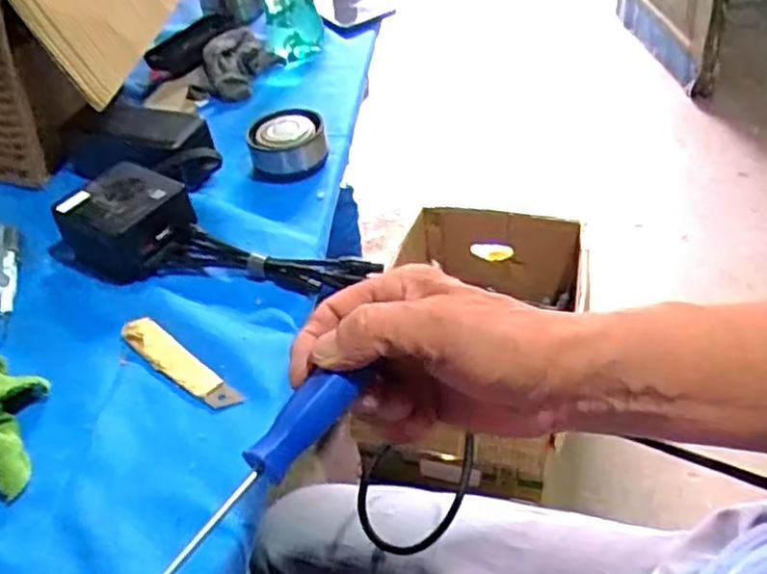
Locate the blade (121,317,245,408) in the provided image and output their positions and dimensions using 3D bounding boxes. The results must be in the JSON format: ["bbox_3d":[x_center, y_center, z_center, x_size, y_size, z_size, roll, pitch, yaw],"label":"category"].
[{"bbox_3d":[-0.135,0.049,0.475,0.109,0.005,0.022,31,54,32],"label":"blade"}]

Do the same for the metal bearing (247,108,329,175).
[{"bbox_3d":[-0.084,-0.128,0.636,0.065,0.034,0.074,-9,44,-4],"label":"metal bearing"}]

